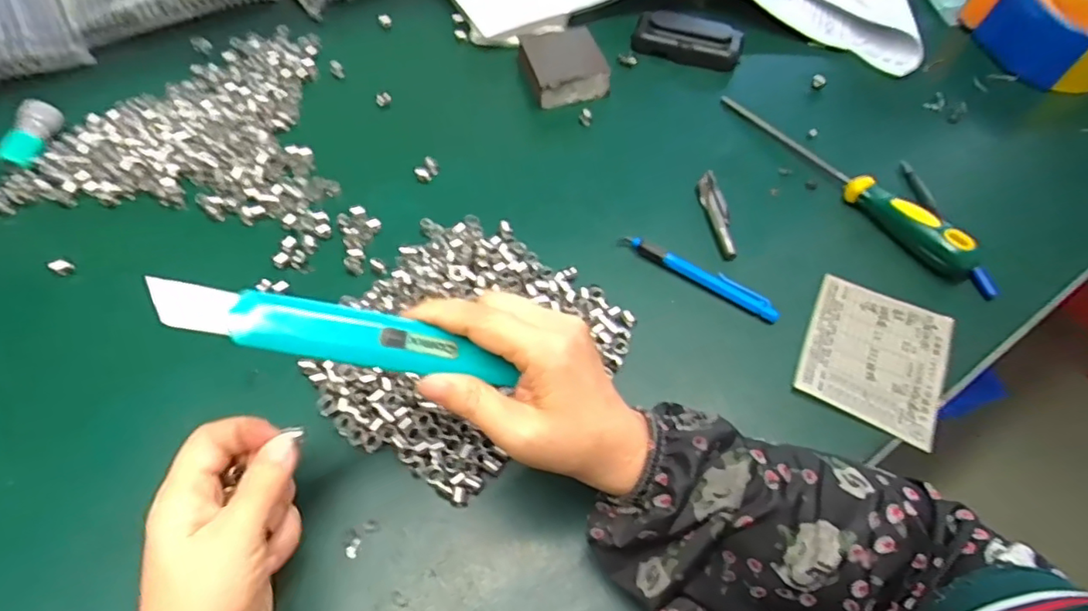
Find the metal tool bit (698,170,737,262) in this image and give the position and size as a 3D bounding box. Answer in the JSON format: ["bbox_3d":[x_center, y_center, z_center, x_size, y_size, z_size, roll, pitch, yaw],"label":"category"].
[{"bbox_3d":[0.137,-0.072,0.455,0.017,0.011,0.082,-3,57,-5],"label":"metal tool bit"}]

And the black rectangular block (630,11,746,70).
[{"bbox_3d":[0.143,-0.263,0.566,0.106,0.025,0.033,12,57,5],"label":"black rectangular block"}]

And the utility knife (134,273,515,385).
[{"bbox_3d":[-0.086,0.013,0.254,0.147,0.011,0.025,14,53,-22],"label":"utility knife"}]

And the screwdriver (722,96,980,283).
[{"bbox_3d":[0.238,-0.110,0.465,0.023,0.032,0.238,-33,64,-22],"label":"screwdriver"}]

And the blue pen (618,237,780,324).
[{"bbox_3d":[0.113,-0.022,0.420,0.120,0.010,0.014,27,59,15],"label":"blue pen"}]

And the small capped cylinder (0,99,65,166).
[{"bbox_3d":[-0.406,-0.136,0.456,0.024,0.022,0.058,6,56,1],"label":"small capped cylinder"}]

